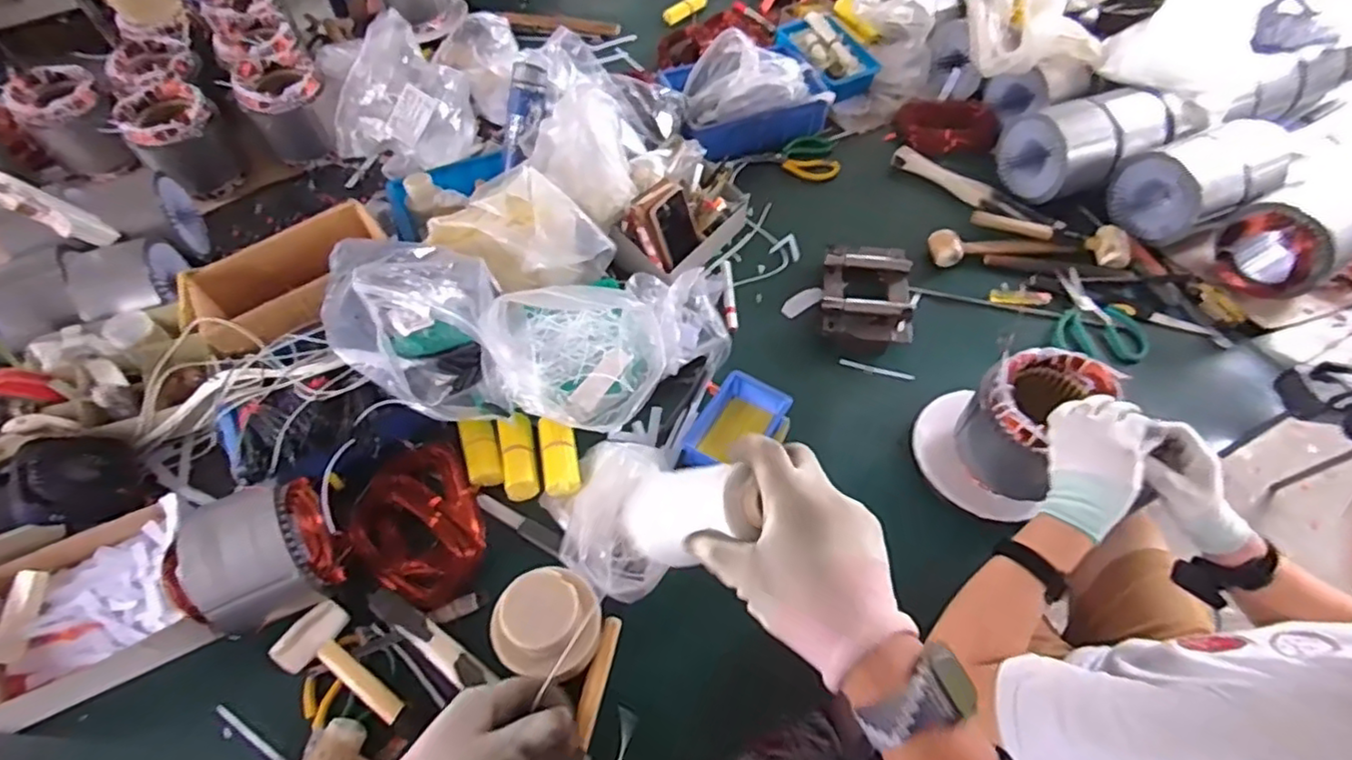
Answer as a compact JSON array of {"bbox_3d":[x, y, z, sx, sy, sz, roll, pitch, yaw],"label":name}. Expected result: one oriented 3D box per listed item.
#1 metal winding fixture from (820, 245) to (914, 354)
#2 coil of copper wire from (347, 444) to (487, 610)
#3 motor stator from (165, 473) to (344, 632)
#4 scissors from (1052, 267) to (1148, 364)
[{"bbox_3d":[0.302,-0.129,1.034,0.150,0.050,0.189,4,57,4],"label":"metal winding fixture"},{"bbox_3d":[-0.328,0.186,0.835,0.150,0.049,0.211,-24,60,-14],"label":"coil of copper wire"},{"bbox_3d":[-0.479,0.200,0.750,0.172,0.127,0.130,-19,59,-11],"label":"motor stator"},{"bbox_3d":[0.657,-0.091,1.015,0.128,0.028,0.172,17,59,12],"label":"scissors"}]

